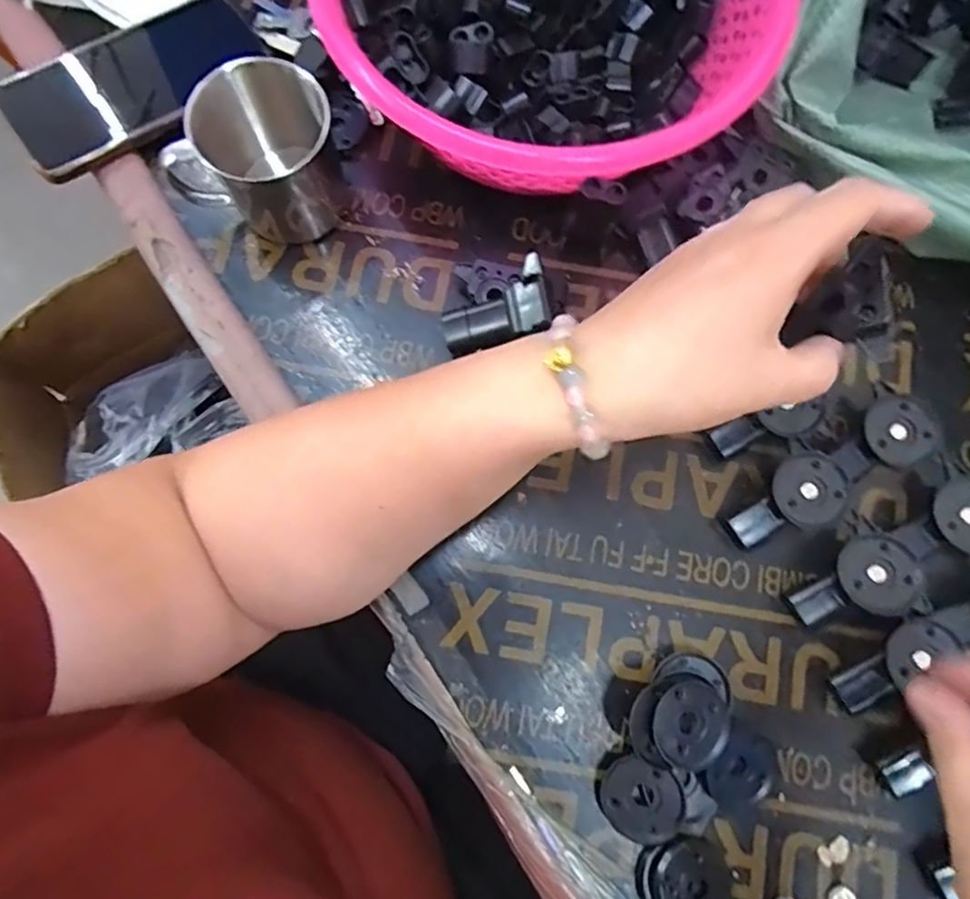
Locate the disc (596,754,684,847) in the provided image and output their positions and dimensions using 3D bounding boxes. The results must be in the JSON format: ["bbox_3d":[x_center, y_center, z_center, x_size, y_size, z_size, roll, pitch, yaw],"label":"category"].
[{"bbox_3d":[0.083,0.187,0.321,0.041,0.014,0.039,0,78,-2],"label":"disc"}]

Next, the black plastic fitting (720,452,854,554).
[{"bbox_3d":[0.172,0.029,0.349,0.064,0.029,0.039,-21,79,-6],"label":"black plastic fitting"}]

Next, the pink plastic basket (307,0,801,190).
[{"bbox_3d":[0.042,-0.263,0.369,0.251,0.101,0.240,30,79,5],"label":"pink plastic basket"}]

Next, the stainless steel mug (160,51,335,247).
[{"bbox_3d":[-0.130,-0.172,0.356,0.083,0.082,0.069,18,78,2],"label":"stainless steel mug"}]

